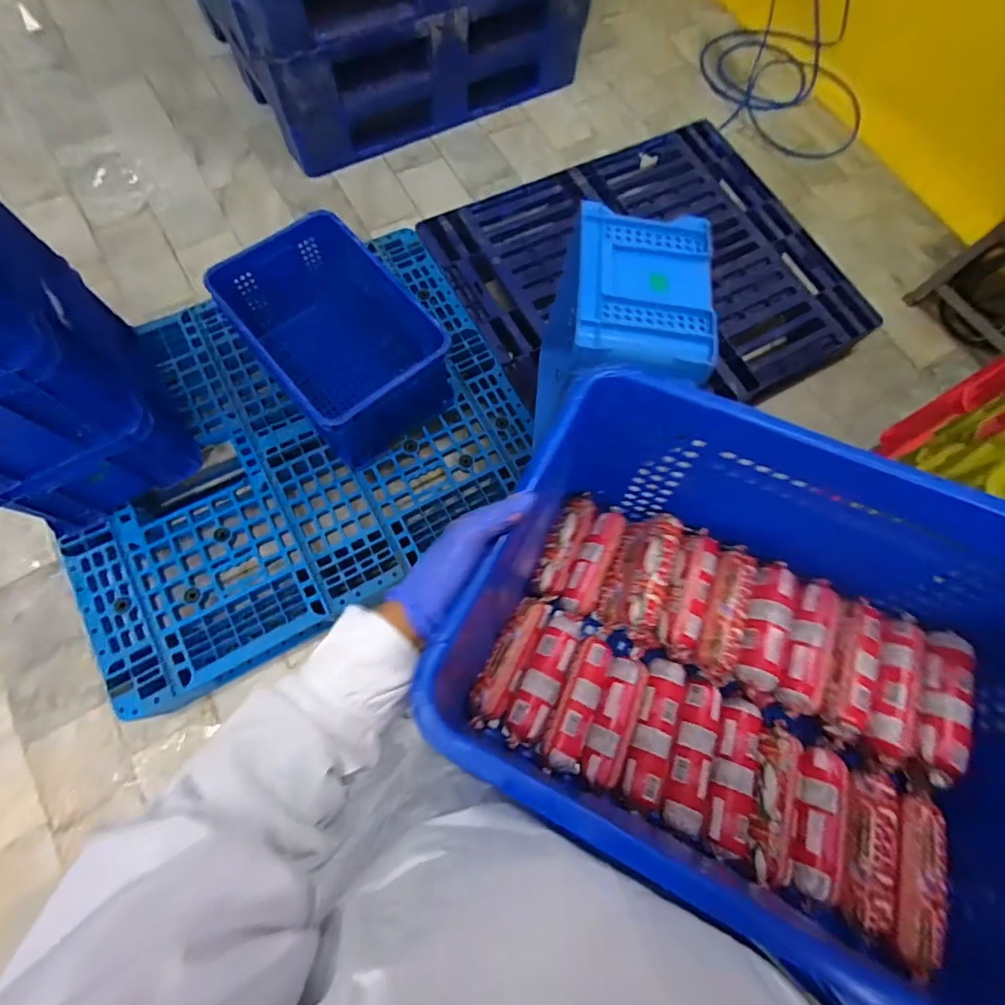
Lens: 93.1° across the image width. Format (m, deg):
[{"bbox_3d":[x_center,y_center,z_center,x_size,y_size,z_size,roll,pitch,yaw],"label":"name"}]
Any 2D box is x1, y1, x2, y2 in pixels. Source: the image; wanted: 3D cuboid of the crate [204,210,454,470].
[{"bbox_3d":[-0.413,-0.421,1.223,0.364,0.232,0.527,-40,78,-14],"label":"crate"}]

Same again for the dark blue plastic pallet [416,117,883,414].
[{"bbox_3d":[0.487,-0.722,1.551,1.192,0.167,0.984,-27,76,-11],"label":"dark blue plastic pallet"}]

